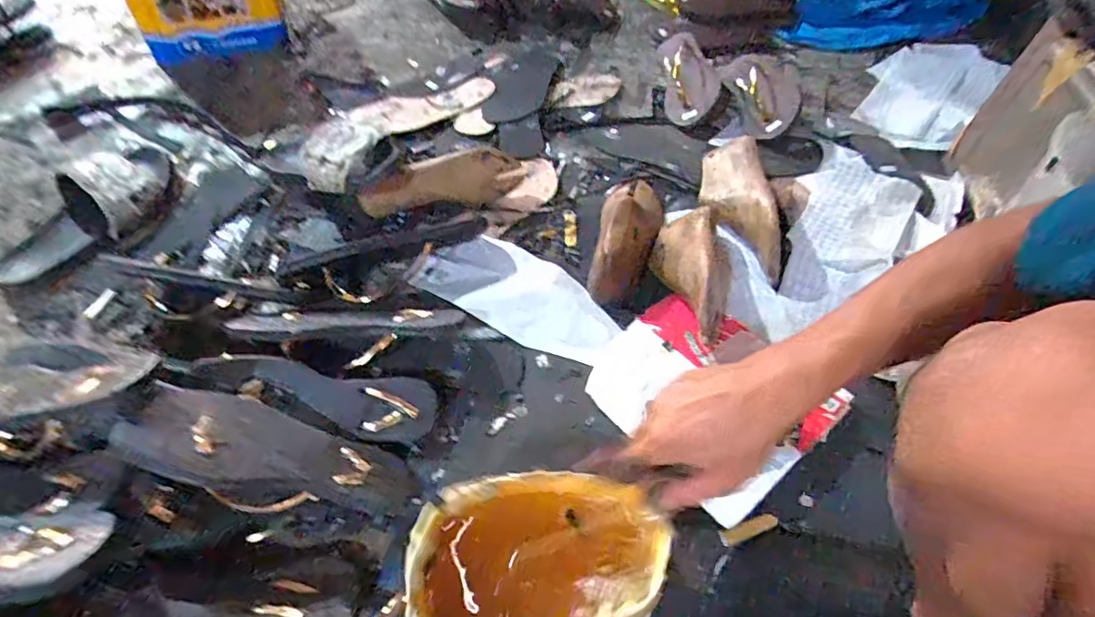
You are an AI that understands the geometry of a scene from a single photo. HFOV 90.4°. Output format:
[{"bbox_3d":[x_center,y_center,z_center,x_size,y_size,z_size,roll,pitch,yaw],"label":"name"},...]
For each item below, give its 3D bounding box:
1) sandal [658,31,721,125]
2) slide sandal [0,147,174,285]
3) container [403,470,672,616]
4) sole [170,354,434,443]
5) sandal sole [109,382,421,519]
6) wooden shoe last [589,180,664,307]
[{"bbox_3d":[0.257,-0.427,0.974,0.098,0.060,0.258,5,53,2],"label":"sandal"},{"bbox_3d":[-0.606,-0.134,0.714,0.112,0.063,0.244,35,59,21],"label":"slide sandal"},{"bbox_3d":[-0.006,0.199,0.436,0.199,0.042,0.129,-4,53,-6],"label":"container"},{"bbox_3d":[-0.228,0.081,0.549,0.231,0.016,0.068,17,52,-10],"label":"sole"},{"bbox_3d":[-0.234,0.128,0.487,0.240,0.032,0.083,25,48,-25],"label":"sandal sole"},{"bbox_3d":[0.106,-0.111,0.712,0.080,0.076,0.233,15,54,9],"label":"wooden shoe last"}]

